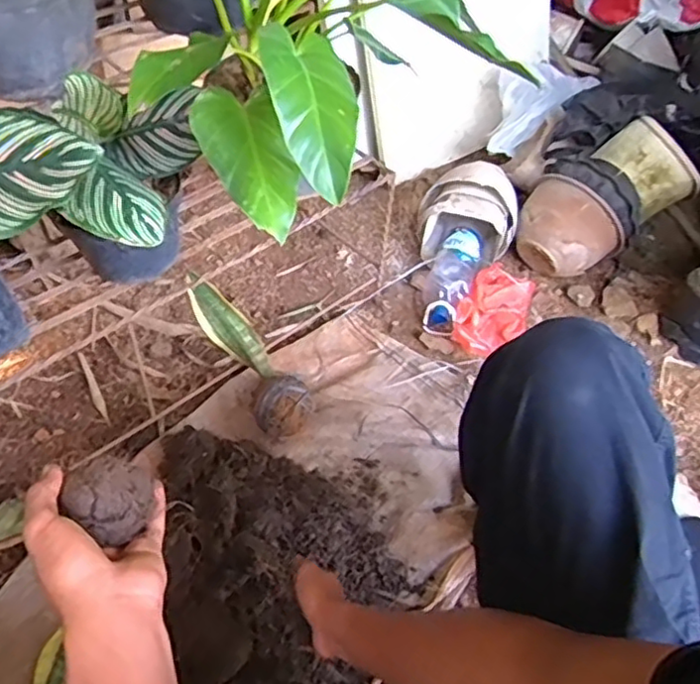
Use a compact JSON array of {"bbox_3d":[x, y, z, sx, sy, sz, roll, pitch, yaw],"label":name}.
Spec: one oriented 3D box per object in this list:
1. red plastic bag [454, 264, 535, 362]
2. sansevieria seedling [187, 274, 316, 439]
[{"bbox_3d":[0.270,-0.058,1.213,0.127,0.070,0.195,17,45,12],"label":"red plastic bag"},{"bbox_3d":[-0.164,0.011,1.049,0.108,0.084,0.307,-31,78,-31],"label":"sansevieria seedling"}]

